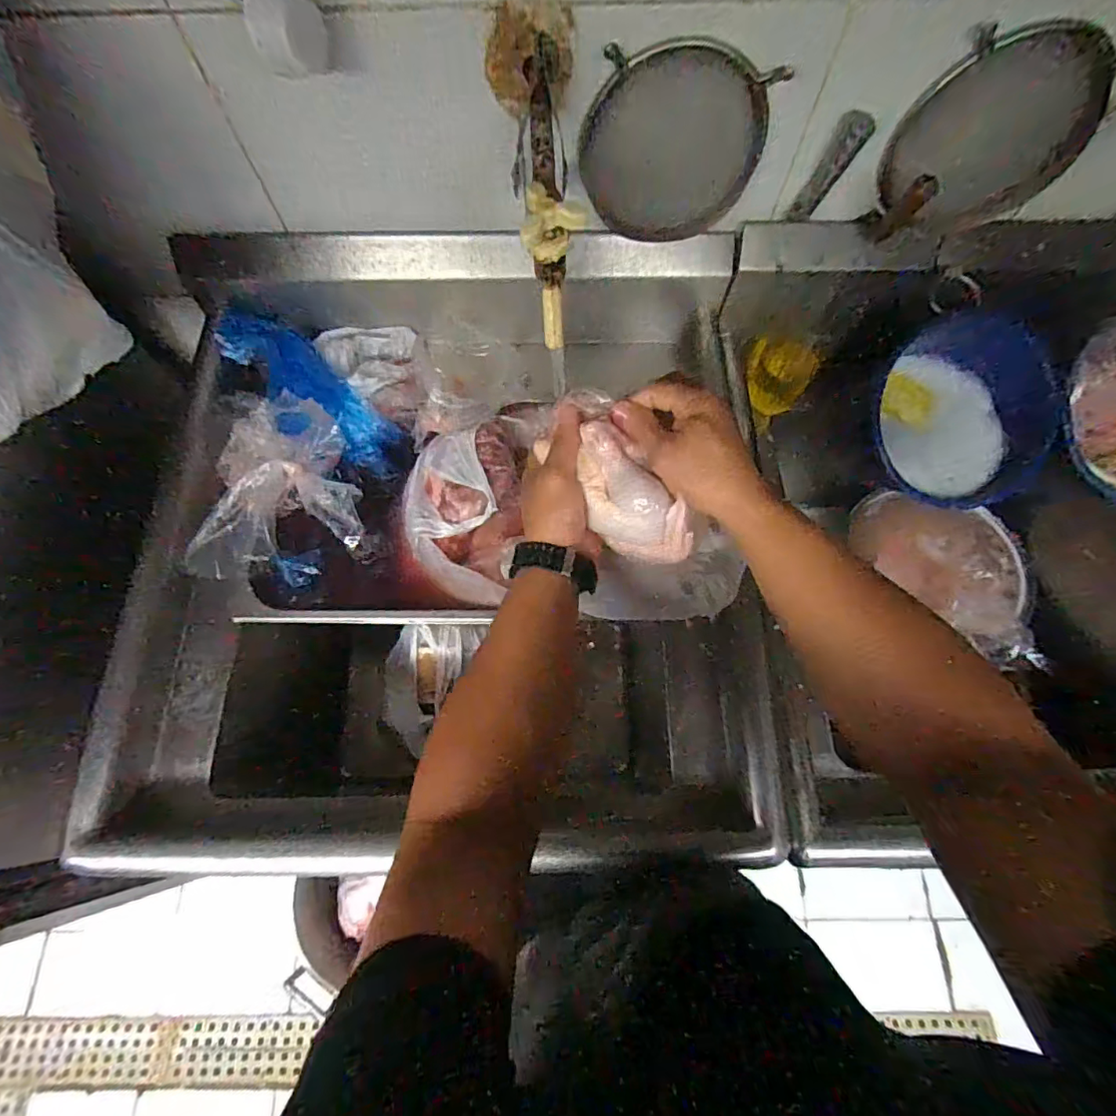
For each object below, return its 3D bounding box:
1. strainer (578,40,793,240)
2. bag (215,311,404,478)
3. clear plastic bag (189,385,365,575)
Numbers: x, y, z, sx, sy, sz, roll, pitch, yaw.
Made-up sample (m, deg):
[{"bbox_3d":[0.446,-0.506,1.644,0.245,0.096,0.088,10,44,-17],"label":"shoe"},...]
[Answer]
[{"bbox_3d":[0.123,-0.437,0.567,0.194,0.166,0.032,-1,70,0],"label":"strainer"},{"bbox_3d":[-0.333,-0.219,0.692,0.295,0.069,0.106,43,75,14],"label":"bag"},{"bbox_3d":[-0.353,-0.101,0.638,0.204,0.054,0.230,-15,70,-5],"label":"clear plastic bag"}]

